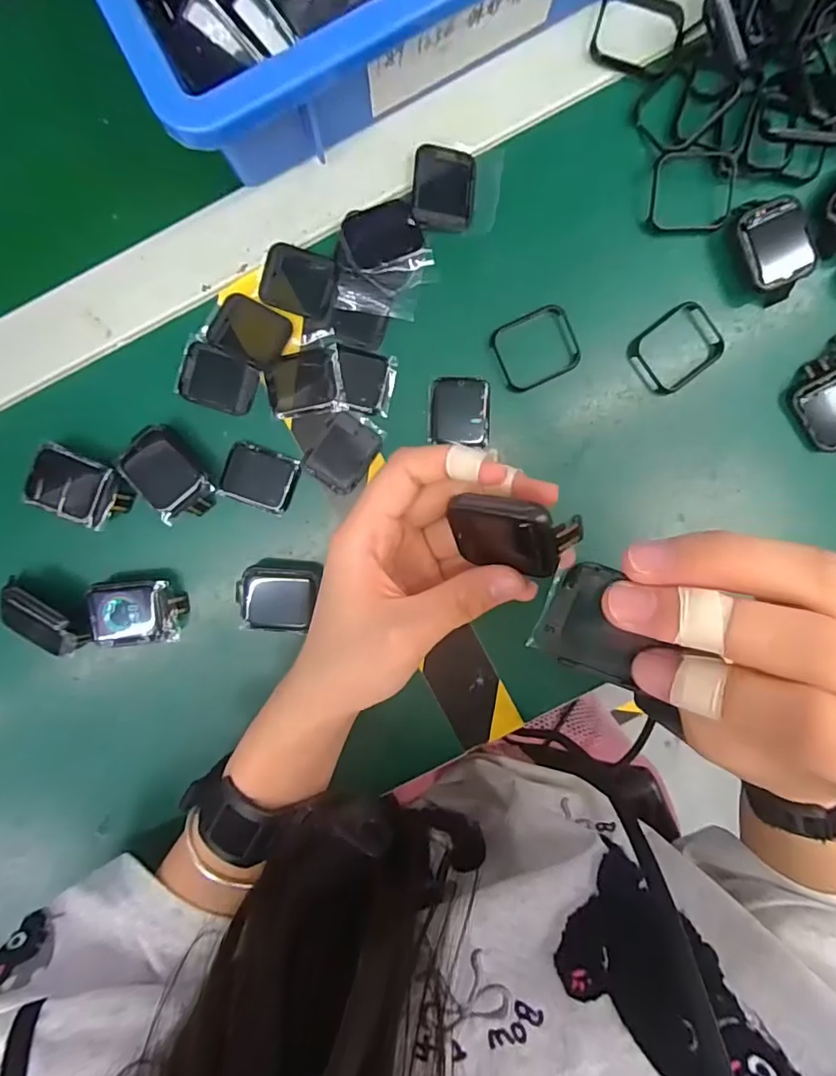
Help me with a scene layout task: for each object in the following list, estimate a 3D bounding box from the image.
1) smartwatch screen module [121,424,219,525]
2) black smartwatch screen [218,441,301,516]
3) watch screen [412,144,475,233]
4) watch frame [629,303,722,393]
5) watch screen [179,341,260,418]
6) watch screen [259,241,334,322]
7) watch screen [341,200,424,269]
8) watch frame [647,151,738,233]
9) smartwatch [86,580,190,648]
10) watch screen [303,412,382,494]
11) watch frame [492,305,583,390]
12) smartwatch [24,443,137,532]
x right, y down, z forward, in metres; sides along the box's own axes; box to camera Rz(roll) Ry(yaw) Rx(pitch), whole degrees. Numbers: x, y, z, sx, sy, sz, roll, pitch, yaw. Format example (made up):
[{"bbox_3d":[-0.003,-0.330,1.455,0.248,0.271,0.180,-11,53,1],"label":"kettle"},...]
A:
[{"bbox_3d":[-0.134,-0.033,0.291,0.035,0.016,0.049,-44,96,3],"label":"smartwatch screen module"},{"bbox_3d":[-0.088,-0.033,0.300,0.039,0.004,0.033,19,96,-4],"label":"black smartwatch screen"},{"bbox_3d":[0.014,-0.185,0.285,0.032,0.004,0.041,3,96,-2],"label":"watch screen"},{"bbox_3d":[0.145,-0.107,0.302,0.048,0.008,0.038,-39,96,3],"label":"watch frame"},{"bbox_3d":[-0.109,-0.086,0.293,0.040,0.004,0.031,19,96,-4],"label":"watch screen"},{"bbox_3d":[-0.065,-0.138,0.288,0.039,0.004,0.032,16,96,-3],"label":"watch screen"},{"bbox_3d":[-0.019,-0.161,0.286,0.038,0.004,0.029,-20,97,1],"label":"watch screen"},{"bbox_3d":[0.149,-0.185,0.288,0.052,0.007,0.037,-6,109,-11],"label":"watch frame"},{"bbox_3d":[-0.155,0.041,0.298,0.047,0.018,0.035,-1,96,-1],"label":"smartwatch"},{"bbox_3d":[-0.042,-0.047,0.303,0.031,0.004,0.039,36,94,-5],"label":"watch screen"},{"bbox_3d":[0.065,-0.104,0.298,0.046,0.005,0.037,-26,96,1],"label":"watch frame"},{"bbox_3d":[-0.181,-0.027,0.289,0.047,0.019,0.033,25,95,-4],"label":"smartwatch"}]

